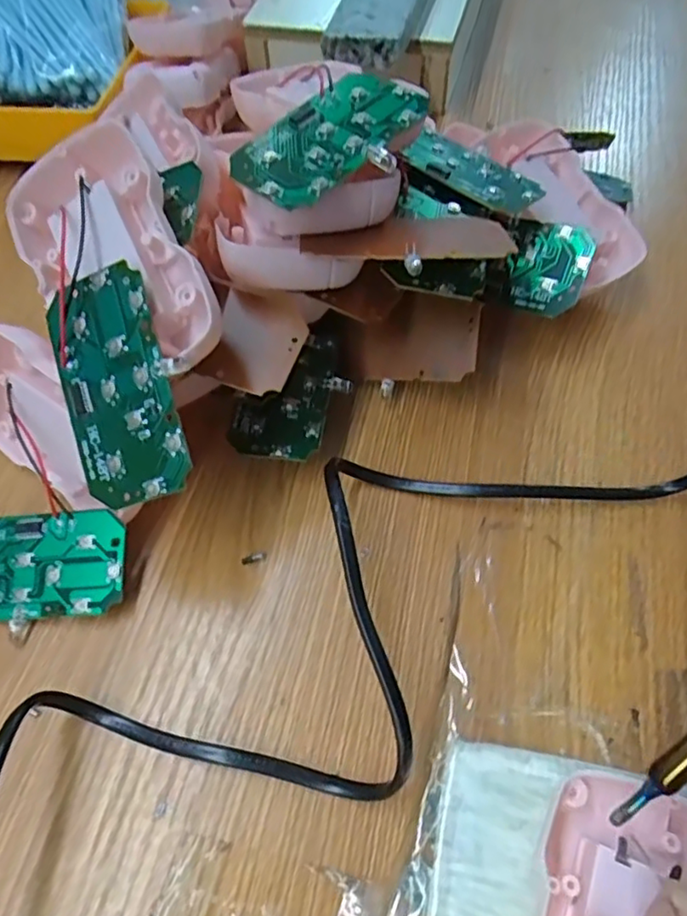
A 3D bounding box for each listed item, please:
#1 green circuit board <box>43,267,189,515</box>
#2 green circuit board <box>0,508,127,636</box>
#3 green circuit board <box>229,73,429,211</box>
[{"bbox_3d":[-0.072,-0.022,0.191,0.036,0.004,0.074,-17,86,15],"label":"green circuit board"},{"bbox_3d":[-0.115,0.040,0.219,0.073,0.004,0.038,-5,72,6],"label":"green circuit board"},{"bbox_3d":[-0.004,-0.111,0.207,0.037,0.008,0.072,36,64,23],"label":"green circuit board"}]

